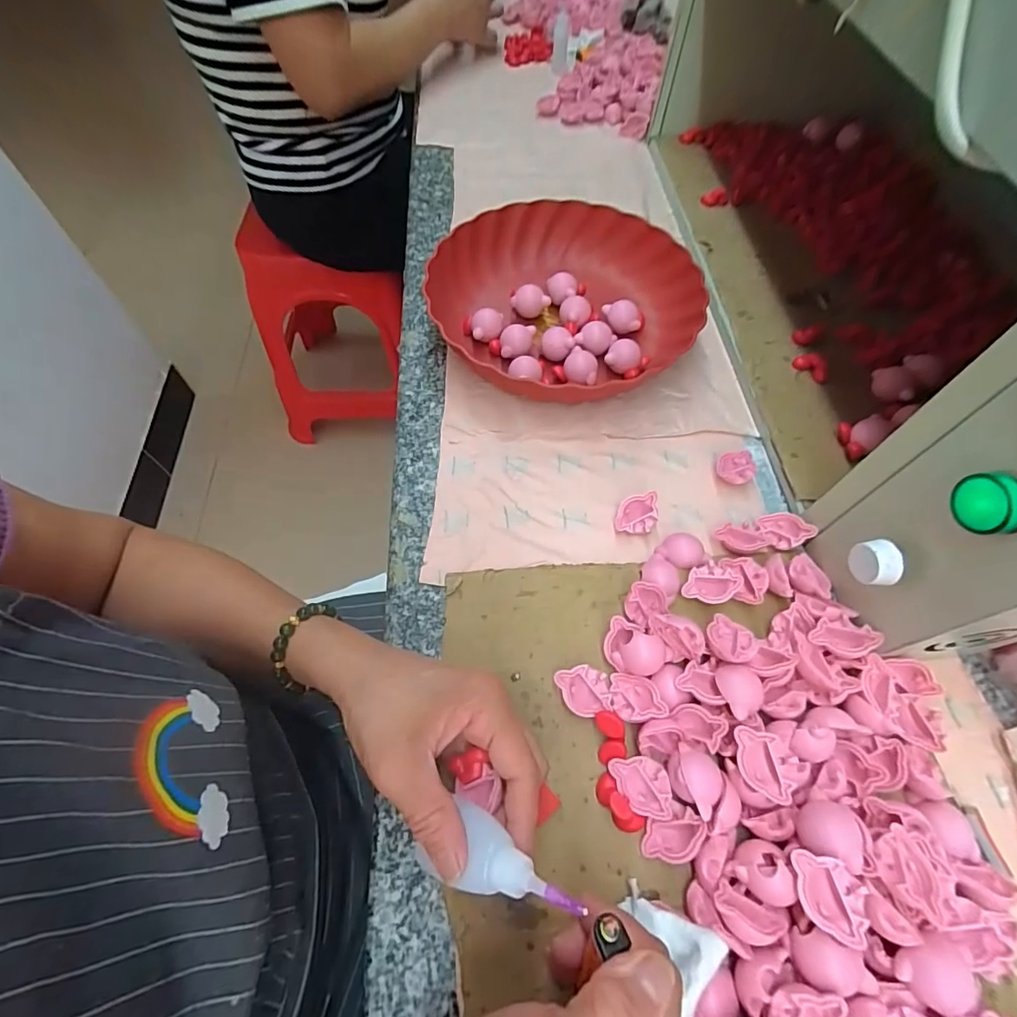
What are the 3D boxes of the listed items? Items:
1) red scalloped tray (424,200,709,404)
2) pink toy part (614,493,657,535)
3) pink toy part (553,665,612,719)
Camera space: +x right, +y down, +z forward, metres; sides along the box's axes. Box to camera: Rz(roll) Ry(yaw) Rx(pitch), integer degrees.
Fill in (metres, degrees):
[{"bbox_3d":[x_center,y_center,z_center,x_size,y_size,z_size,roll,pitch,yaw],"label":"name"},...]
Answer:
[{"bbox_3d":[0.053,-0.192,0.460,0.236,0.044,0.244,-22,63,-10],"label":"red scalloped tray"},{"bbox_3d":[0.095,0.004,0.372,0.030,0.019,0.026,5,61,4],"label":"pink toy part"},{"bbox_3d":[0.045,0.113,0.306,0.033,0.018,0.027,4,61,3],"label":"pink toy part"}]

